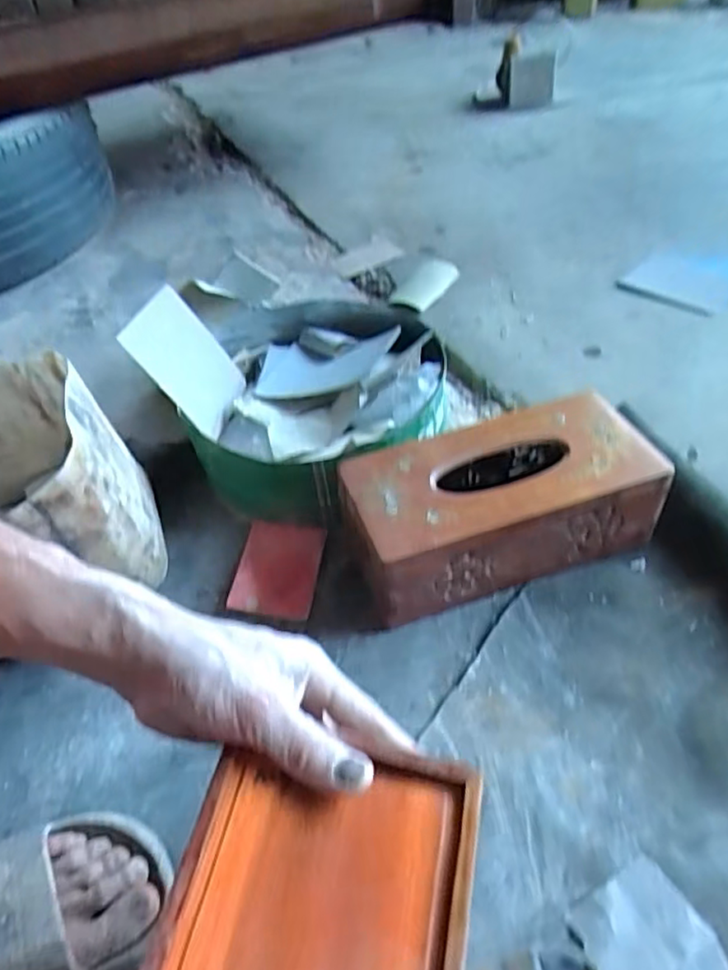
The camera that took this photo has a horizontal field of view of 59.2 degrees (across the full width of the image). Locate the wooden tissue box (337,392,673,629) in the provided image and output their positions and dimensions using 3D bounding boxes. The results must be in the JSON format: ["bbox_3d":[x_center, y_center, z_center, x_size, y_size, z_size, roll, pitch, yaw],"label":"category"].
[{"bbox_3d":[0.119,0.018,0.579,0.255,0.102,0.125,-16,48,-9],"label":"wooden tissue box"}]

